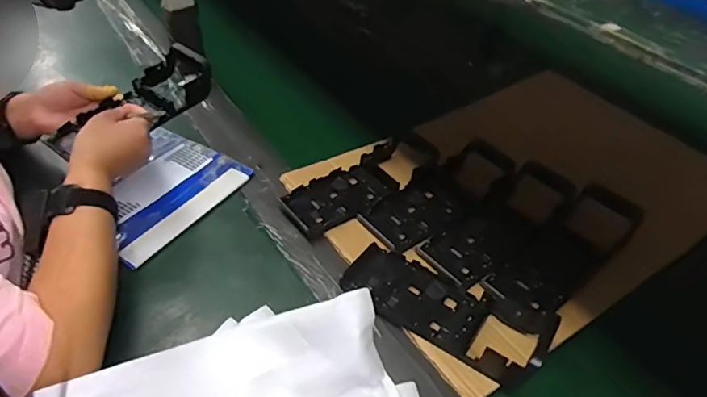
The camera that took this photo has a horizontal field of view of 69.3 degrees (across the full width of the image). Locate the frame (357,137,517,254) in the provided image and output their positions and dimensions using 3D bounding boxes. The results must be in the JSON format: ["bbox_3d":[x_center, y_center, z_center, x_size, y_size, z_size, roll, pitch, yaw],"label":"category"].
[{"bbox_3d":[0.112,-0.011,0.663,0.222,0.035,0.090,-25,49,-29],"label":"frame"}]

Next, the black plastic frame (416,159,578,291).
[{"bbox_3d":[0.182,0.029,0.638,0.216,0.025,0.079,-34,54,-23],"label":"black plastic frame"}]

